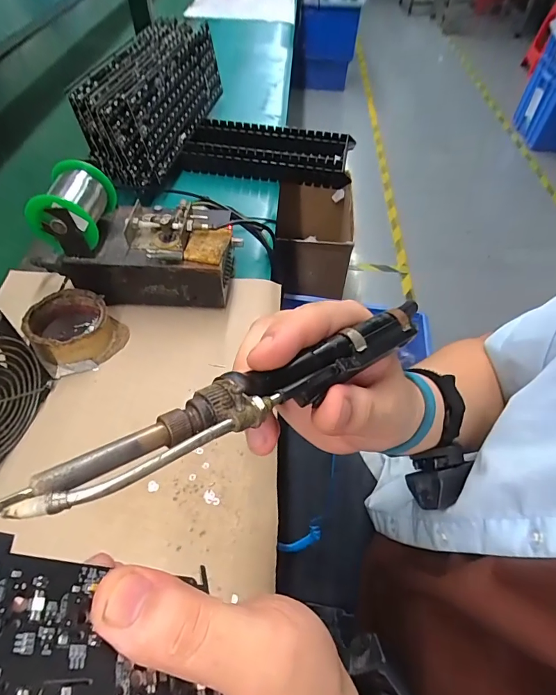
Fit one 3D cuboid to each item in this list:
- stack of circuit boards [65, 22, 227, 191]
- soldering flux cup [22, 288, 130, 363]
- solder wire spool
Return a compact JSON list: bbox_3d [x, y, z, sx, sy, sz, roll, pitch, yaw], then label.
[{"bbox_3d":[-0.208,-0.433,0.679,0.126,0.114,0.390,8,52,1],"label":"stack of circuit boards"},{"bbox_3d":[-0.228,-0.024,0.443,0.091,0.042,0.085,2,52,-3],"label":"soldering flux cup"},{"bbox_3d":[-0.225,-0.151,0.436,0.067,0.077,0.084,3,52,-3],"label":"solder wire spool"}]

